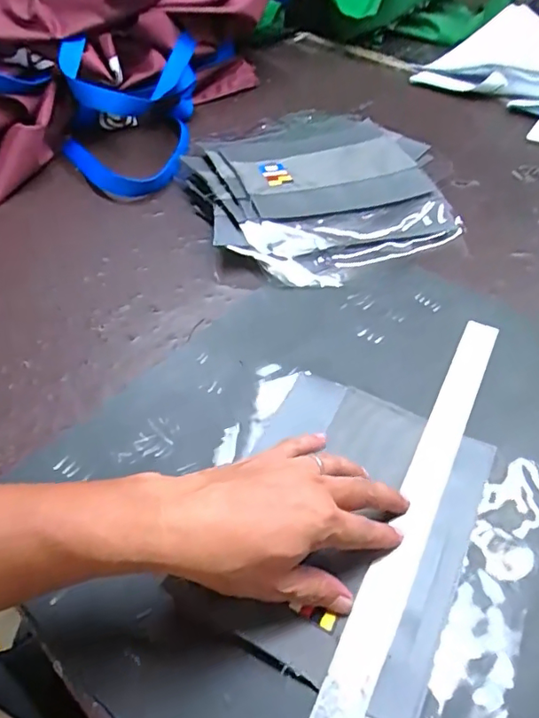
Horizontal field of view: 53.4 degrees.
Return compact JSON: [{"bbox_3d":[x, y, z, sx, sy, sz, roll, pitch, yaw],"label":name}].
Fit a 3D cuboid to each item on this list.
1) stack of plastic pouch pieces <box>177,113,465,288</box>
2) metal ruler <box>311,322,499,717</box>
[{"bbox_3d":[0.052,-0.222,0.663,0.285,0.044,0.331,-15,50,-11],"label":"stack of plastic pouch pieces"},{"bbox_3d":[0.093,0.133,0.377,0.028,0.006,0.473,23,53,17],"label":"metal ruler"}]

